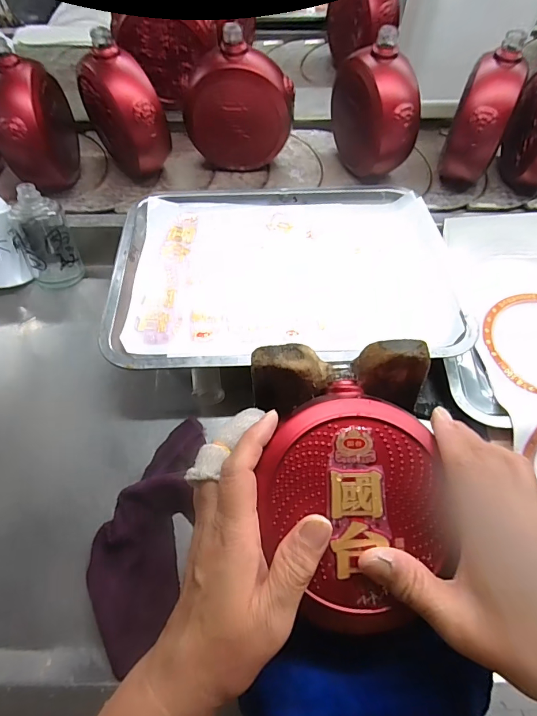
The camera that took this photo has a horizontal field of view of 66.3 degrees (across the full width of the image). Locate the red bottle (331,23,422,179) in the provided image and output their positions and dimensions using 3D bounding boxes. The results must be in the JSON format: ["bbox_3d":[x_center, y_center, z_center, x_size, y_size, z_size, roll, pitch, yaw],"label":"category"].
[{"bbox_3d":[0.132,-0.307,0.520,0.062,0.146,0.133,-18,61,-10],"label":"red bottle"}]

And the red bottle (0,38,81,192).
[{"bbox_3d":[-0.289,-0.280,0.504,0.055,0.141,0.119,-2,60,-1],"label":"red bottle"}]

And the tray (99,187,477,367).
[{"bbox_3d":[0.014,-0.099,0.436,0.336,0.028,0.252,-3,56,0],"label":"tray"}]

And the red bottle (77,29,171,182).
[{"bbox_3d":[-0.179,-0.306,0.517,0.058,0.154,0.116,-35,65,-18],"label":"red bottle"}]

